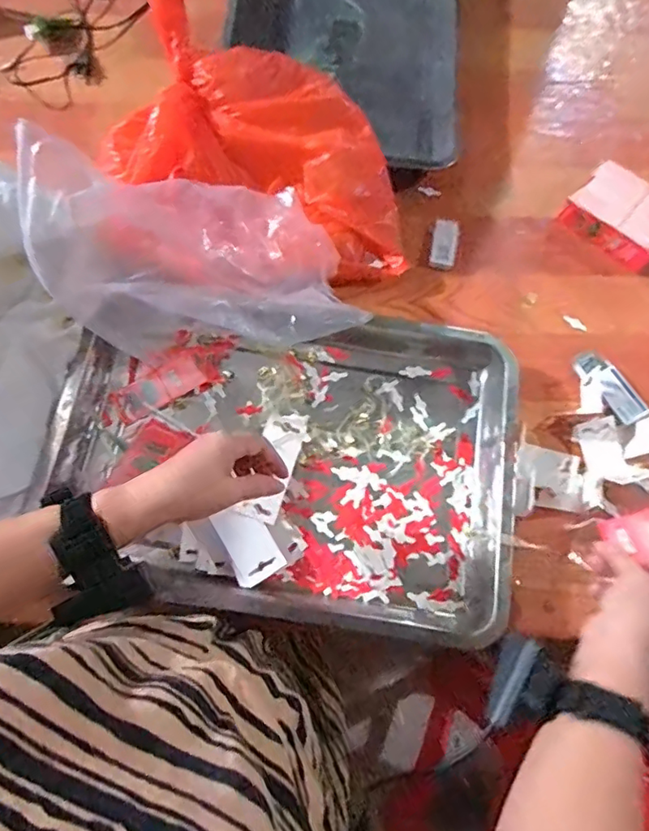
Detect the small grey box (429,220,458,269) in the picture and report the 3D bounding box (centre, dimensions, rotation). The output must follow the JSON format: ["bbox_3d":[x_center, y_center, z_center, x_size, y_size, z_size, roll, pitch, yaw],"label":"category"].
[{"bbox_3d":[0.157,-0.226,0.699,0.035,0.010,0.069,8,72,1],"label":"small grey box"}]

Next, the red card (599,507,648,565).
[{"bbox_3d":[0.294,0.110,0.487,0.064,0.010,0.047,-22,60,11],"label":"red card"}]

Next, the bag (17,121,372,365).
[{"bbox_3d":[-0.128,-0.165,0.570,0.321,0.208,0.159,-6,72,-4],"label":"bag"}]

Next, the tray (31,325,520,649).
[{"bbox_3d":[-0.041,0.047,0.585,0.484,0.061,0.330,7,72,0],"label":"tray"}]

